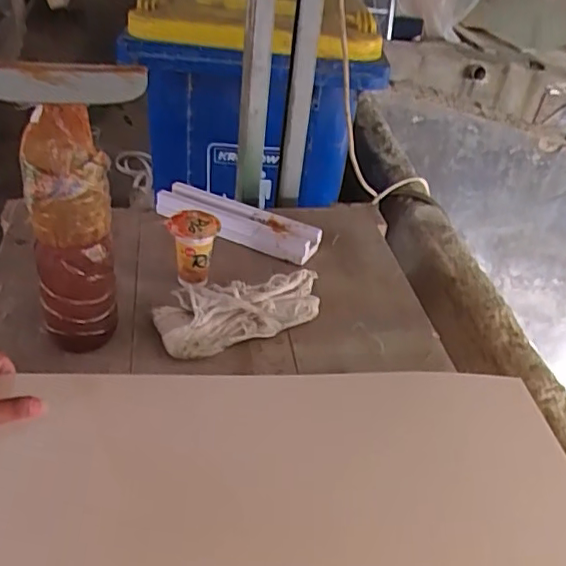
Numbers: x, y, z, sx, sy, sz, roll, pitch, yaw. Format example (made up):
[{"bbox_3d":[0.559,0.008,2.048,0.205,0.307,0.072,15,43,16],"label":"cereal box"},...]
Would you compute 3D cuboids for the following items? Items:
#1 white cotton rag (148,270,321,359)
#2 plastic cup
[{"bbox_3d":[-0.055,0.032,0.762,0.210,0.064,0.090,-9,38,-22],"label":"white cotton rag"},{"bbox_3d":[-0.124,-0.043,0.828,0.071,0.100,0.061,4,35,-6],"label":"plastic cup"}]

